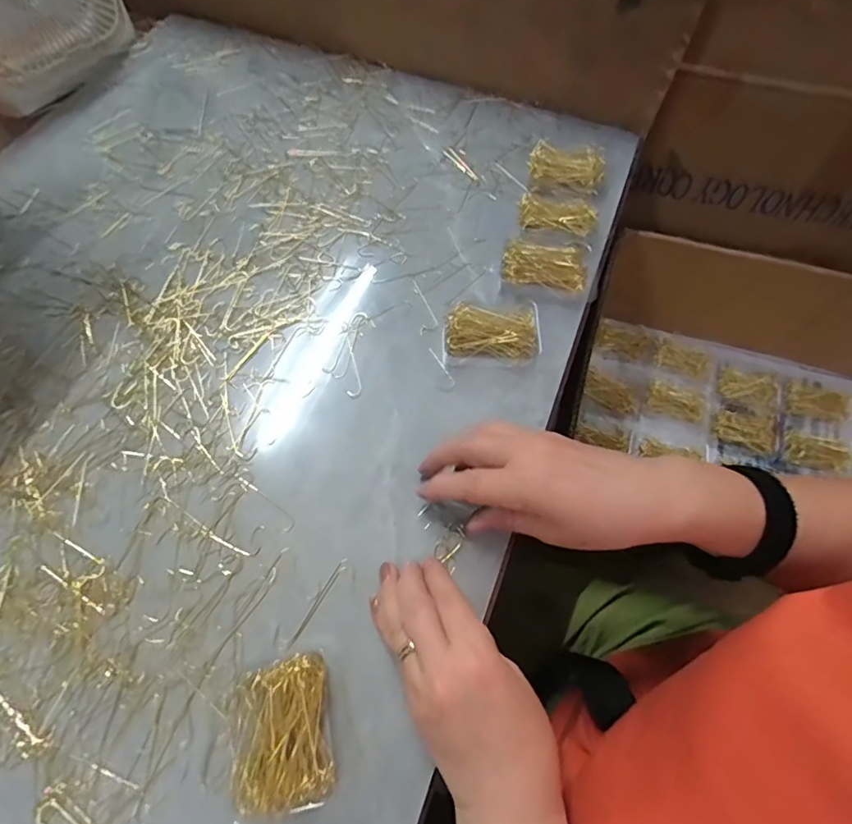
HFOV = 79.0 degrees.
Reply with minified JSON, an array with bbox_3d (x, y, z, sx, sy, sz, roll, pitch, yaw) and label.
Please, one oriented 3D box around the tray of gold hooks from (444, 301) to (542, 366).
[{"bbox_3d":[0.053,-0.065,0.416,0.075,0.025,0.054,2,62,0],"label":"tray of gold hooks"}]

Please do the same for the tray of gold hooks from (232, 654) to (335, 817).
[{"bbox_3d":[-0.080,0.179,0.290,0.051,0.017,0.071,-8,63,-6],"label":"tray of gold hooks"}]

